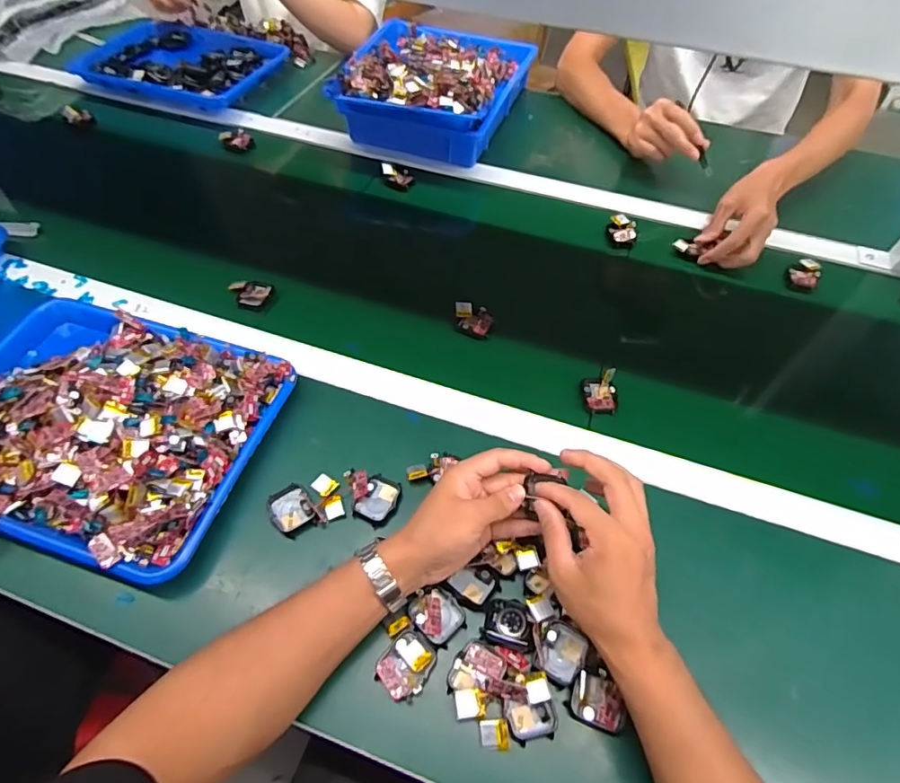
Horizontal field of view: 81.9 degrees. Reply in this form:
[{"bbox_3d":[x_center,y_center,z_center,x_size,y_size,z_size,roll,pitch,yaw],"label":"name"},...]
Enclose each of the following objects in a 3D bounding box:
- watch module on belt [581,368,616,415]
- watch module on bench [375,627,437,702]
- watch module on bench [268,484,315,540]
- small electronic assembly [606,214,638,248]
[{"bbox_3d":[0.167,0.000,0.577,0.037,0.020,0.047,4,55,2],"label":"watch module on belt"},{"bbox_3d":[-0.036,0.225,0.426,0.041,0.013,0.049,25,59,16],"label":"watch module on bench"},{"bbox_3d":[-0.153,0.114,0.499,0.039,0.010,0.044,-31,61,-21],"label":"watch module on bench"},{"bbox_3d":[0.249,-0.232,0.749,0.041,0.018,0.050,15,56,9],"label":"small electronic assembly"}]

